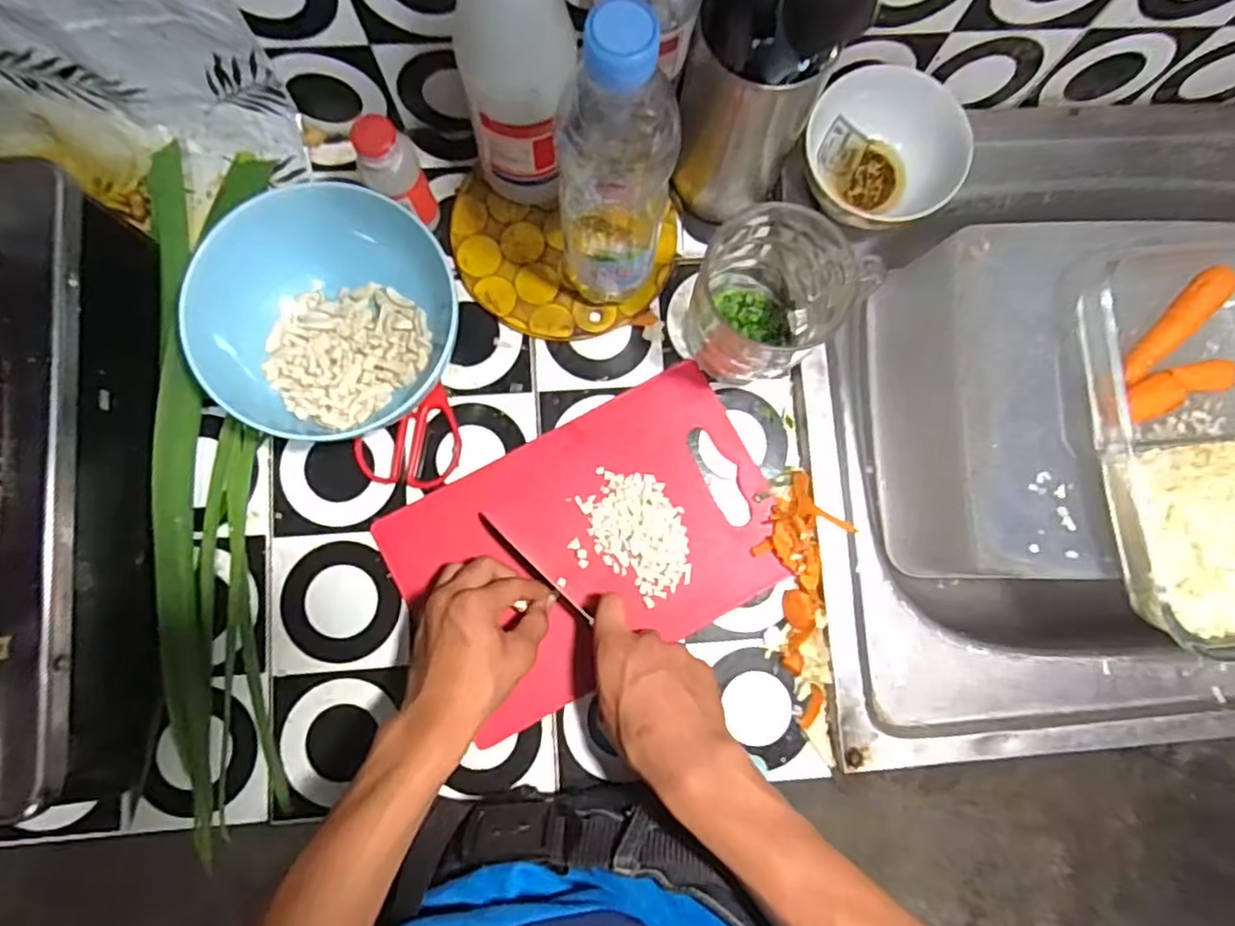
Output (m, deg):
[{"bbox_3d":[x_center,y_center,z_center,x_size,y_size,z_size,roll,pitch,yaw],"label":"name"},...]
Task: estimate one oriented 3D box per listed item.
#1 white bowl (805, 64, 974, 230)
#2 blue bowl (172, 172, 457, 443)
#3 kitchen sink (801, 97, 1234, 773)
[{"bbox_3d":[0.193,-0.225,0.477,0.111,0.052,0.098,41,83,3],"label":"white bowl"},{"bbox_3d":[-0.199,-0.105,0.459,0.152,0.075,0.181,32,82,2],"label":"blue bowl"},{"bbox_3d":[0.380,-0.032,0.527,0.471,0.147,0.474,-3,83,-3],"label":"kitchen sink"}]

